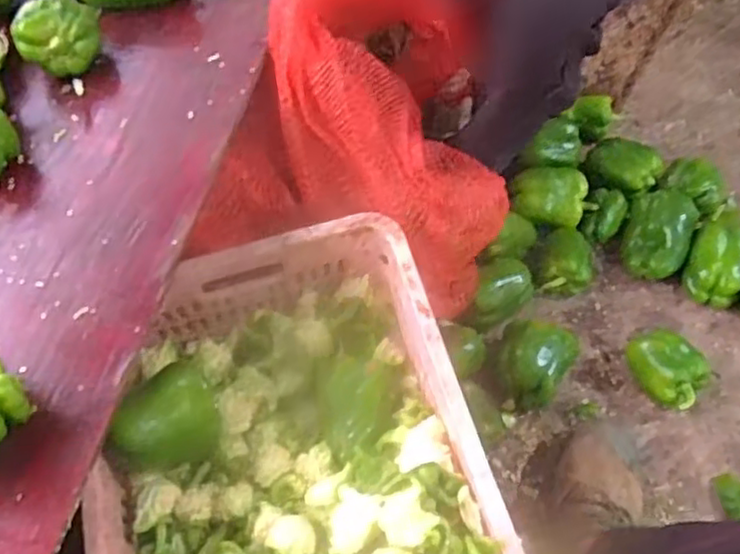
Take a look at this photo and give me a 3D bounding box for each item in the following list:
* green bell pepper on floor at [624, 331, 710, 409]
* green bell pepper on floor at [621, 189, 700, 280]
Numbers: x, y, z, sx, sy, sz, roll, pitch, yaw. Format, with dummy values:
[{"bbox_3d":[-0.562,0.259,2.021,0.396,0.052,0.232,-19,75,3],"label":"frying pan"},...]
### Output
[{"bbox_3d":[0.385,0.123,0.906,0.082,0.074,0.102,-15,59,-8],"label":"green bell pepper on floor"},{"bbox_3d":[0.421,-0.056,1.020,0.091,0.077,0.129,13,59,10],"label":"green bell pepper on floor"}]

